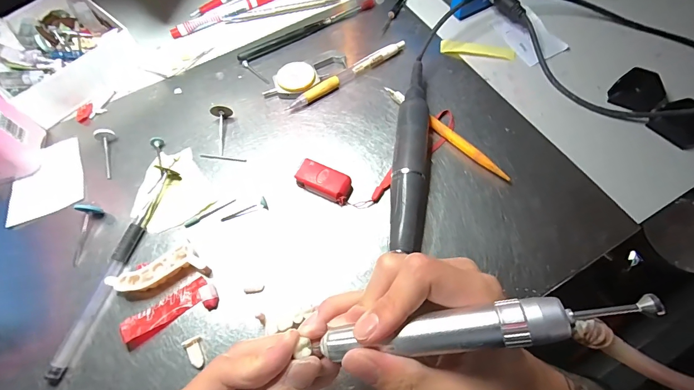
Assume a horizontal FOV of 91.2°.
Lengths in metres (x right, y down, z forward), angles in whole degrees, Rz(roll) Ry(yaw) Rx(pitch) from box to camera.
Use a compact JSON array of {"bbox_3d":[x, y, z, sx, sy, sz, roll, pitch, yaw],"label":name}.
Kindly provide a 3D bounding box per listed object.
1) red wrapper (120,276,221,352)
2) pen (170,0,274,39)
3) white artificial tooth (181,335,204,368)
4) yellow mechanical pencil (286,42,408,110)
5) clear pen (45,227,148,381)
[{"bbox_3d":[-0.127,0.084,0.244,0.067,0.009,0.026,-30,66,-12],"label":"red wrapper"},{"bbox_3d":[-0.138,-0.213,0.395,0.136,0.008,0.017,-30,66,-12],"label":"pen"},{"bbox_3d":[-0.105,0.108,0.234,0.011,0.005,0.020,-22,77,-9],"label":"white artificial tooth"},{"bbox_3d":[0.001,-0.121,0.341,0.138,0.011,0.016,-35,68,-14],"label":"yellow mechanical pencil"},{"bbox_3d":[-0.183,0.075,0.249,0.009,0.012,0.114,14,65,9],"label":"clear pen"}]

